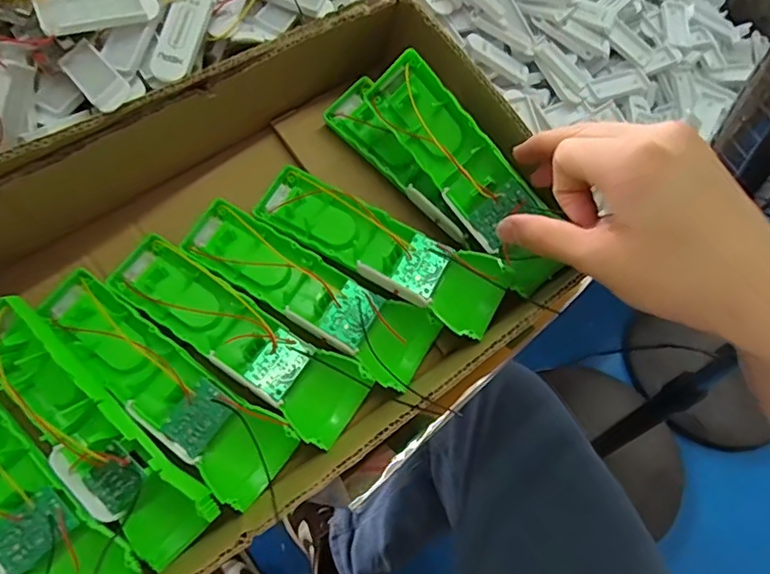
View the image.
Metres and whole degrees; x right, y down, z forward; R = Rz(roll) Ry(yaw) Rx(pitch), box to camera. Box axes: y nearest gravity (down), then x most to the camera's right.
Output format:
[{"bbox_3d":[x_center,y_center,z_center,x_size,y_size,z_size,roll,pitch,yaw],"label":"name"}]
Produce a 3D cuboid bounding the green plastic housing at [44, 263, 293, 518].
[{"bbox_3d":[-0.126,0.052,0.310,0.164,0.038,0.048,35,64,16],"label":"green plastic housing"}]

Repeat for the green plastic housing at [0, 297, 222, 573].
[{"bbox_3d":[-0.157,0.076,0.291,0.156,0.033,0.045,46,67,5],"label":"green plastic housing"}]

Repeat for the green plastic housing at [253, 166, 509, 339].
[{"bbox_3d":[-0.006,-0.025,0.341,0.160,0.024,0.046,25,62,11],"label":"green plastic housing"}]

